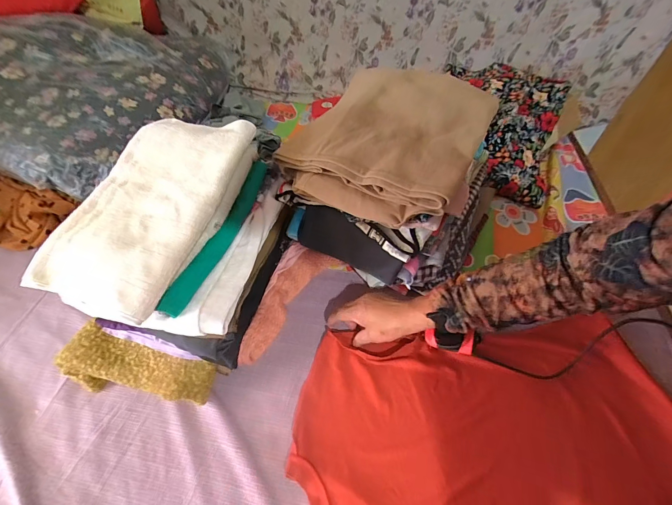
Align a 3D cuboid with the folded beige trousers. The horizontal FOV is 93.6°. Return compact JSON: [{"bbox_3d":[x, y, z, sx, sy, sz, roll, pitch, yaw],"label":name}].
[{"bbox_3d":[0.087,-0.188,0.498,0.271,0.076,0.304,24,55,20],"label":"folded beige trousers"}]

